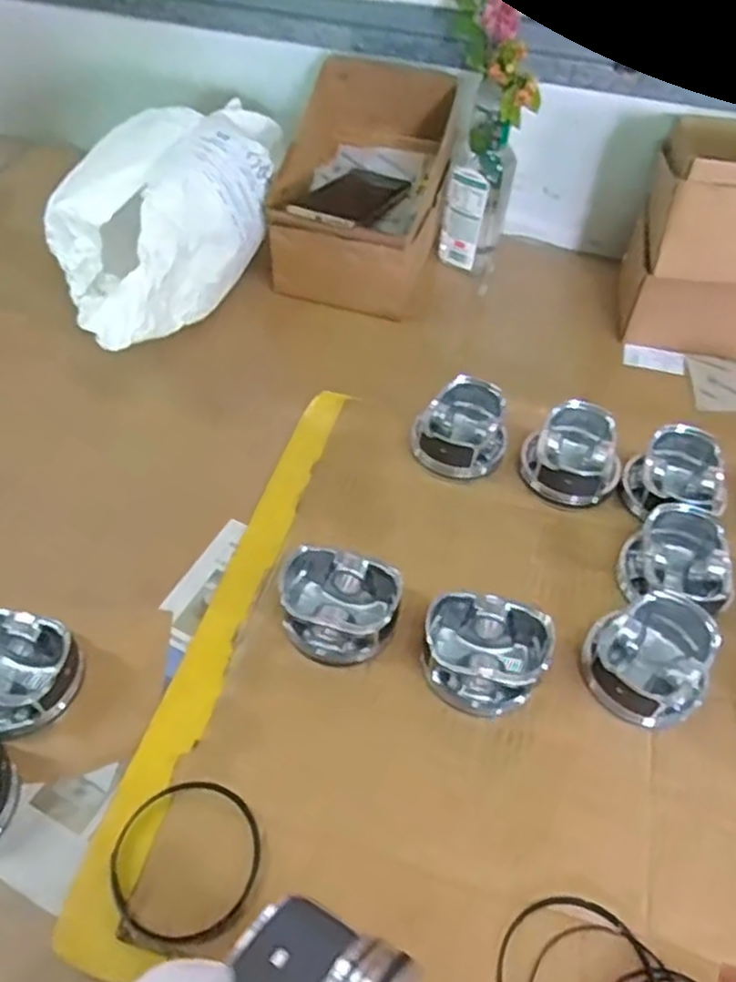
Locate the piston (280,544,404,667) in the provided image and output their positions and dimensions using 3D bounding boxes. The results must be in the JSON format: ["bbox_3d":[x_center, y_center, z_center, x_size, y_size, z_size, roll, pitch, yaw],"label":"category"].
[{"bbox_3d":[-0.023,0.086,0.530,0.085,0.049,0.072,20,56,13],"label":"piston"}]

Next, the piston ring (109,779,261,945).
[{"bbox_3d":[-0.110,0.222,0.441,0.087,0.004,0.089,1,48,-1],"label":"piston ring"}]

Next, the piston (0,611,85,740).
[{"bbox_3d":[-0.245,0.124,0.498,0.089,0.050,0.073,21,56,14],"label":"piston"}]

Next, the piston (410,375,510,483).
[{"bbox_3d":[0.083,-0.056,0.651,0.084,0.051,0.087,10,54,7],"label":"piston"}]

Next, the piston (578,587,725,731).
[{"bbox_3d":[0.201,0.118,0.512,0.093,0.046,0.082,-23,57,-17],"label":"piston"}]

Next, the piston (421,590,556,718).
[{"bbox_3d":[0.081,0.114,0.510,0.085,0.039,0.071,12,54,8],"label":"piston"}]

